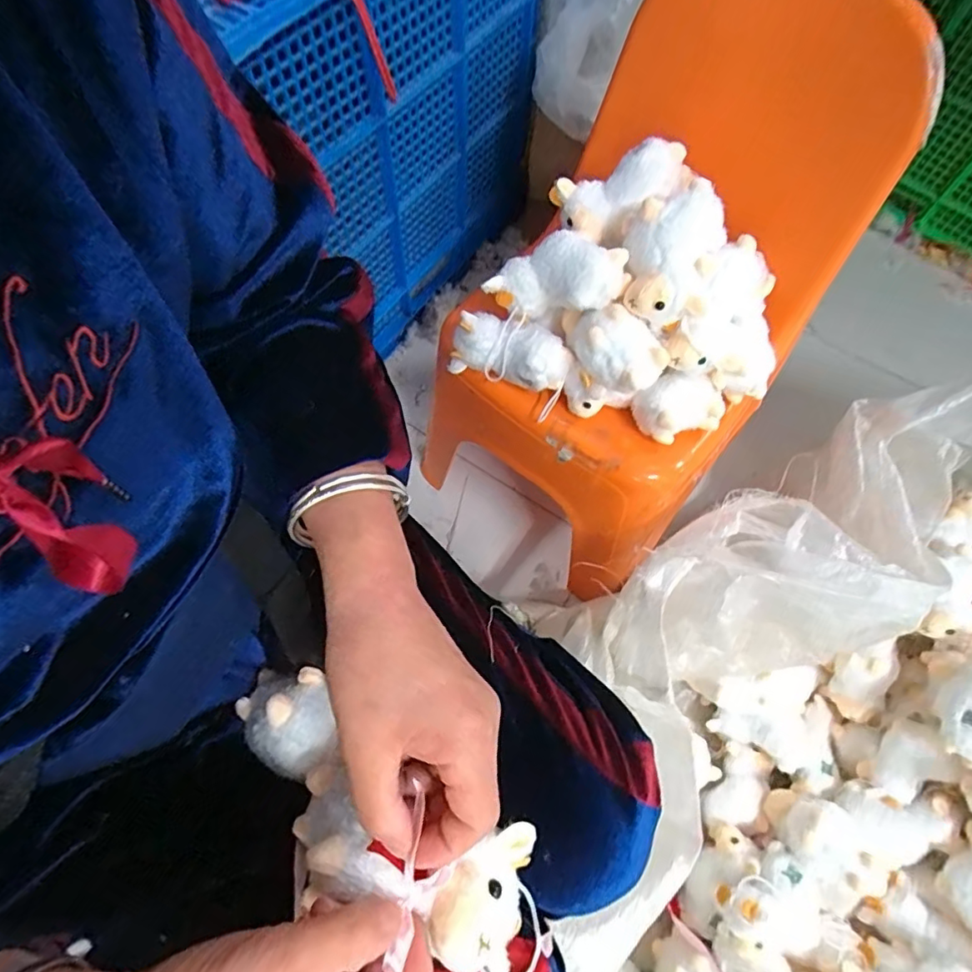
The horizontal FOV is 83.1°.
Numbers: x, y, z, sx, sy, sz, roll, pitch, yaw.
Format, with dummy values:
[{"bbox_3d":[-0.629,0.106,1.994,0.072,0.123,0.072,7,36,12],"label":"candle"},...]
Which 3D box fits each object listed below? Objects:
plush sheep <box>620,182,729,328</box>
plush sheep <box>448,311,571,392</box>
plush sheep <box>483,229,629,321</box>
[{"bbox_3d":[0.164,-0.210,0.484,0.084,0.061,0.114,18,66,6],"label":"plush sheep"},{"bbox_3d":[0.026,-0.137,0.554,0.120,0.056,0.058,24,67,9],"label":"plush sheep"},{"bbox_3d":[0.068,-0.194,0.512,0.126,0.062,0.067,5,61,35],"label":"plush sheep"}]

